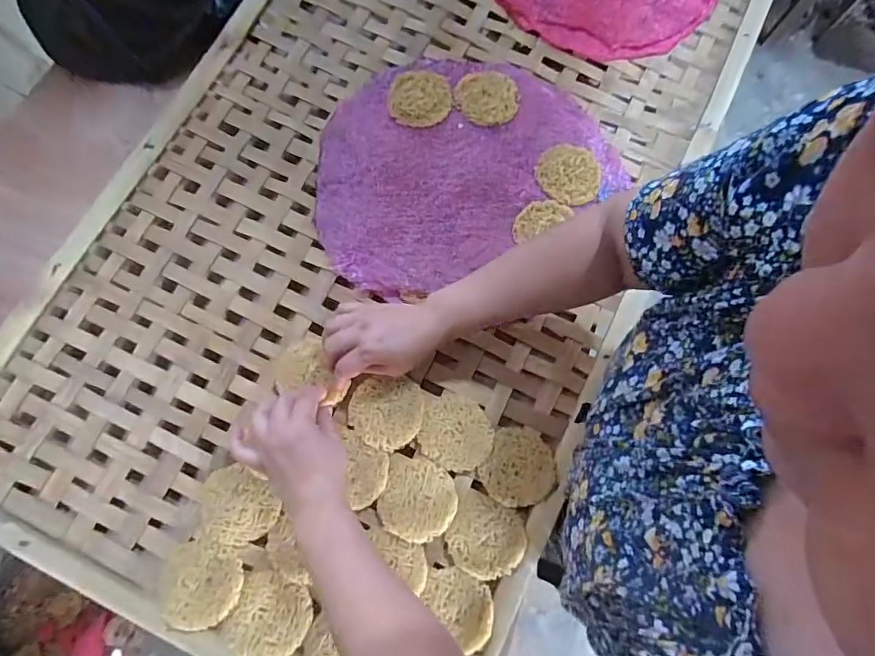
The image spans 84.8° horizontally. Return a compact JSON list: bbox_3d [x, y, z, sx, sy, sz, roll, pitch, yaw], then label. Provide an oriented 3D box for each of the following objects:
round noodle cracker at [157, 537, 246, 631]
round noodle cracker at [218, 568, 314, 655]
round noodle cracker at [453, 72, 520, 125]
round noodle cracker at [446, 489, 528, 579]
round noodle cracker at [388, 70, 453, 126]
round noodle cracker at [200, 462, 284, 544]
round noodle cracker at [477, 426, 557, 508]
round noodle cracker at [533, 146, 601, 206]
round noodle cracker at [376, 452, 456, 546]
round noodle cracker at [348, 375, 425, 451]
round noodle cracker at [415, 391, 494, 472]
[{"bbox_3d":[-0.228,0.245,0.462,0.078,0.013,0.076,0,77,0],"label":"round noodle cracker"},{"bbox_3d":[-0.161,0.278,0.458,0.074,0.010,0.074,0,73,0],"label":"round noodle cracker"},{"bbox_3d":[0.061,-0.288,0.595,0.078,0.010,0.078,0,73,0],"label":"round noodle cracker"},{"bbox_3d":[0.050,0.213,0.485,0.076,0.004,0.073,0,73,0],"label":"round noodle cracker"},{"bbox_3d":[-0.021,-0.286,0.592,0.075,0.012,0.078,0,73,0],"label":"round noodle cracker"},{"bbox_3d":[-0.200,0.178,0.479,0.079,0.010,0.068,25,75,7],"label":"round noodle cracker"},{"bbox_3d":[0.088,0.148,0.507,0.074,0.010,0.078,0,73,0],"label":"round noodle cracker"},{"bbox_3d":[0.158,-0.185,0.578,0.078,0.015,0.072,0,73,0],"label":"round noodle cracker"},{"bbox_3d":[-0.020,0.175,0.490,0.076,0.009,0.076,0,73,0],"label":"round noodle cracker"},{"bbox_3d":[-0.054,0.090,0.510,0.076,0.007,0.074,-2,73,0],"label":"round noodle cracker"},{"bbox_3d":[0.020,0.111,0.514,0.078,0.011,0.076,0,73,0],"label":"round noodle cracker"}]

